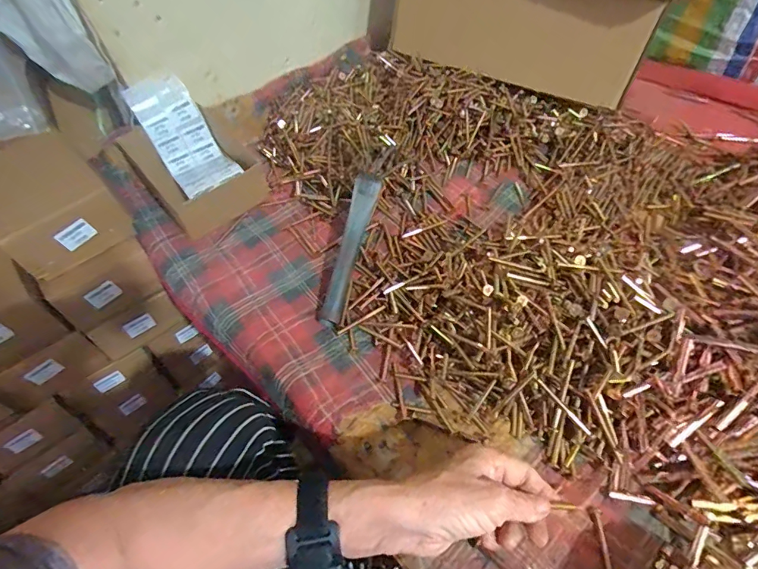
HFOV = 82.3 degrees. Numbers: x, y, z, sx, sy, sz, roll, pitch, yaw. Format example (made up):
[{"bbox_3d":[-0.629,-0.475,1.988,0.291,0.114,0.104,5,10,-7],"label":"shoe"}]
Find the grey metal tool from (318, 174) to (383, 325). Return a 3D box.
[{"bbox_3d":[-0.036,-0.053,0.553,0.029,0.023,0.215,9,67,13],"label":"grey metal tool"}]

